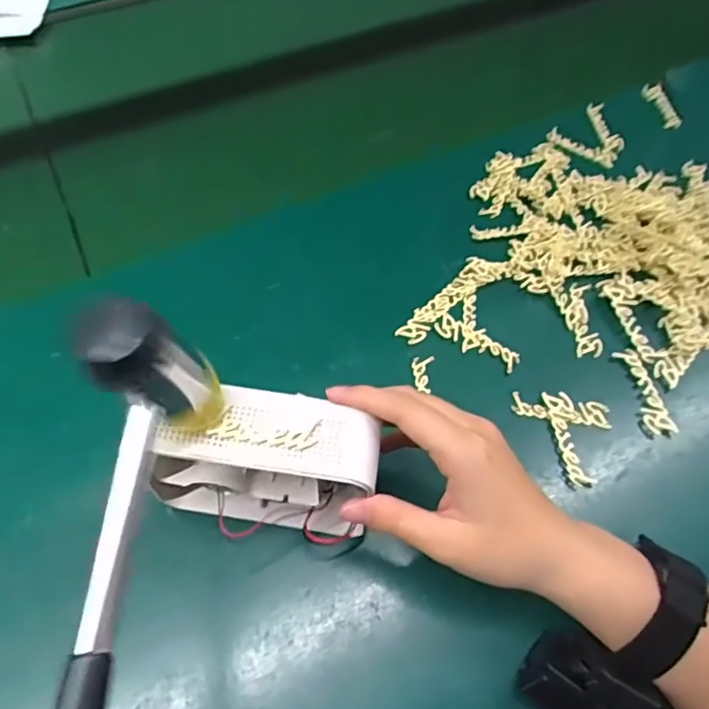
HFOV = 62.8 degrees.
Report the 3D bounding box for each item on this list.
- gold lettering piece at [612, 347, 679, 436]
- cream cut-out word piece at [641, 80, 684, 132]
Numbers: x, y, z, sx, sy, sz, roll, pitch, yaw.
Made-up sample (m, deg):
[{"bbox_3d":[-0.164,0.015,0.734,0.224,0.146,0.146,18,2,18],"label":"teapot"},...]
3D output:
[{"bbox_3d":[0.201,0.023,0.401,0.015,0.010,0.066,-9,59,-8],"label":"gold lettering piece"},{"bbox_3d":[0.301,-0.244,0.566,0.018,0.014,0.072,-2,58,-4],"label":"cream cut-out word piece"}]

